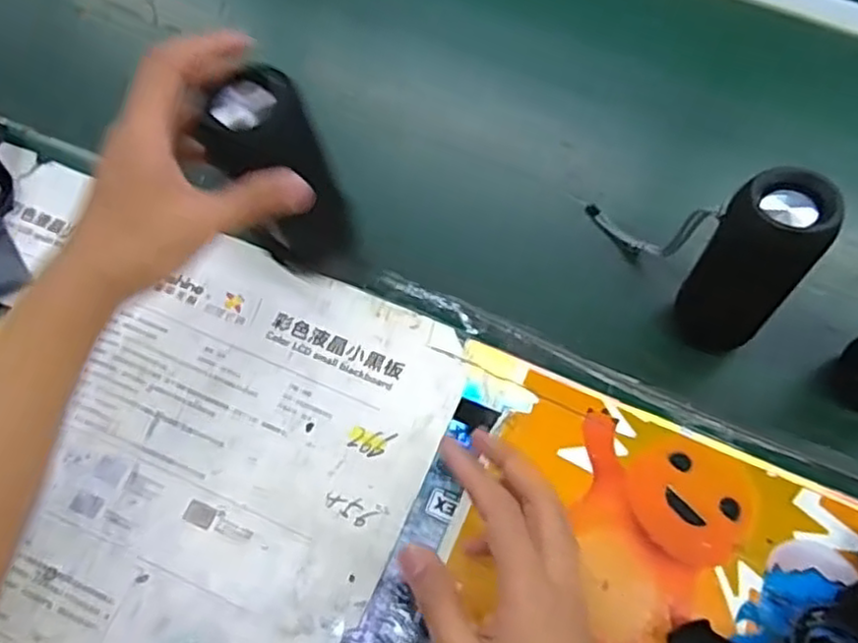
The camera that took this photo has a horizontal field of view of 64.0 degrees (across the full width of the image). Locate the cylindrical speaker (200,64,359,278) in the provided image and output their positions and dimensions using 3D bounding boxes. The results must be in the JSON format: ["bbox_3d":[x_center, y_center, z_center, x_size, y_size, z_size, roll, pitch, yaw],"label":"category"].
[{"bbox_3d":[-0.093,-0.087,0.460,0.051,0.158,0.052,-8,52,11],"label":"cylindrical speaker"}]

